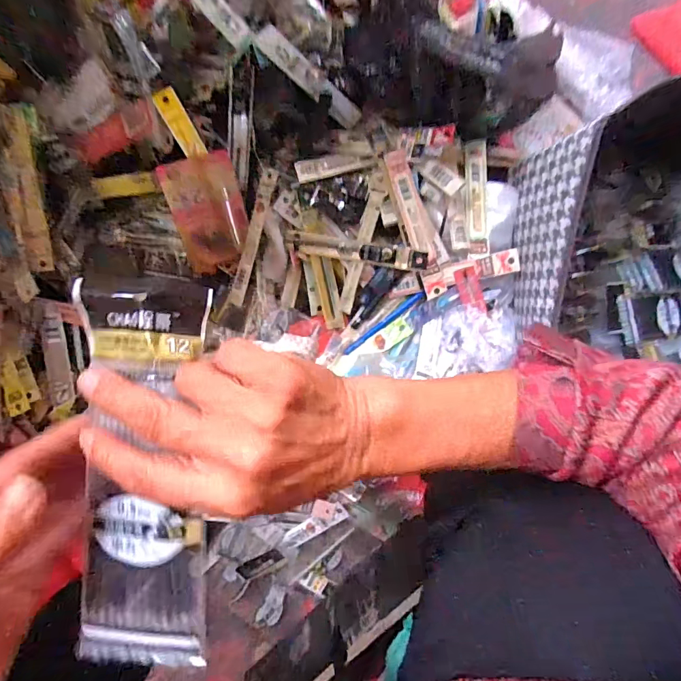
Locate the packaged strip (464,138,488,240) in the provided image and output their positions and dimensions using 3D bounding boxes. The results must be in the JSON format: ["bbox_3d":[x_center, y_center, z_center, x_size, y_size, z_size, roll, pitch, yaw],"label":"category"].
[{"bbox_3d":[0.167,-0.186,0.544,0.025,0.010,0.128,-2,81,14],"label":"packaged strip"}]

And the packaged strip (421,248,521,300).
[{"bbox_3d":[0.154,-0.080,0.525,0.110,0.012,0.031,-15,94,11],"label":"packaged strip"}]

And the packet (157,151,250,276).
[{"bbox_3d":[-0.164,-0.156,0.556,0.086,0.027,0.139,-11,117,-4],"label":"packet"}]

